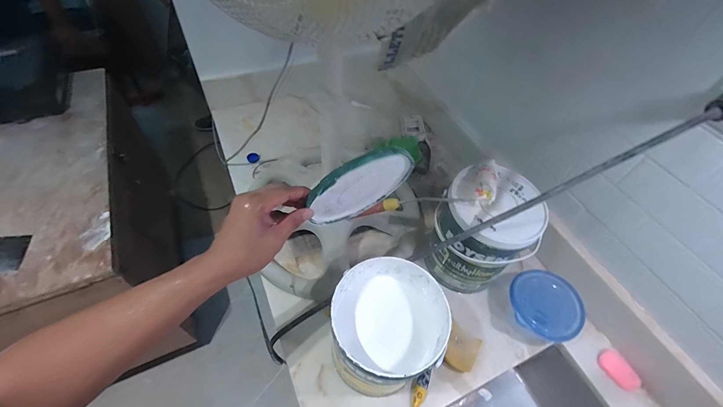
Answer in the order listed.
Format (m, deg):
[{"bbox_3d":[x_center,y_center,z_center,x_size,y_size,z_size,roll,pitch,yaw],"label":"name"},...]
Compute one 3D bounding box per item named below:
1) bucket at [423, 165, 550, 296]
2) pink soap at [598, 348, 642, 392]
[{"bbox_3d":[0.231,0.061,0.659,0.163,0.226,0.162,3,53,-3],"label":"bucket"},{"bbox_3d":[0.497,0.320,0.624,0.041,0.021,0.075,-32,62,-25],"label":"pink soap"}]

